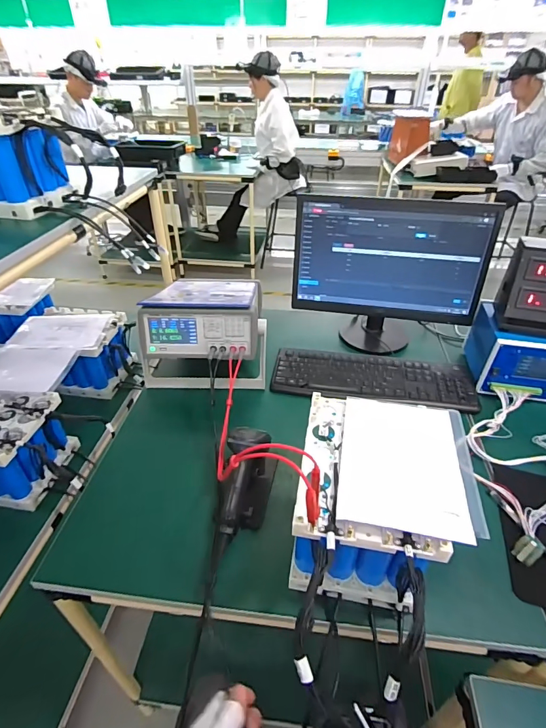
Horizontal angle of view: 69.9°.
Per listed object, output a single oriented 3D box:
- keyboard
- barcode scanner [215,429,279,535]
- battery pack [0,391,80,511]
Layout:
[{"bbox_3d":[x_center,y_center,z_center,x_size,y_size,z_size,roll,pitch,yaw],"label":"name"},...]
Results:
[{"bbox_3d":[0.223,0.030,0.892,0.441,0.022,0.155,7,38,8],"label":"keyboard"},{"bbox_3d":[-0.041,0.186,0.630,0.085,0.124,0.170,4,38,5],"label":"barcode scanner"},{"bbox_3d":[-0.583,0.173,0.818,0.246,0.148,0.180,4,38,4],"label":"battery pack"}]

